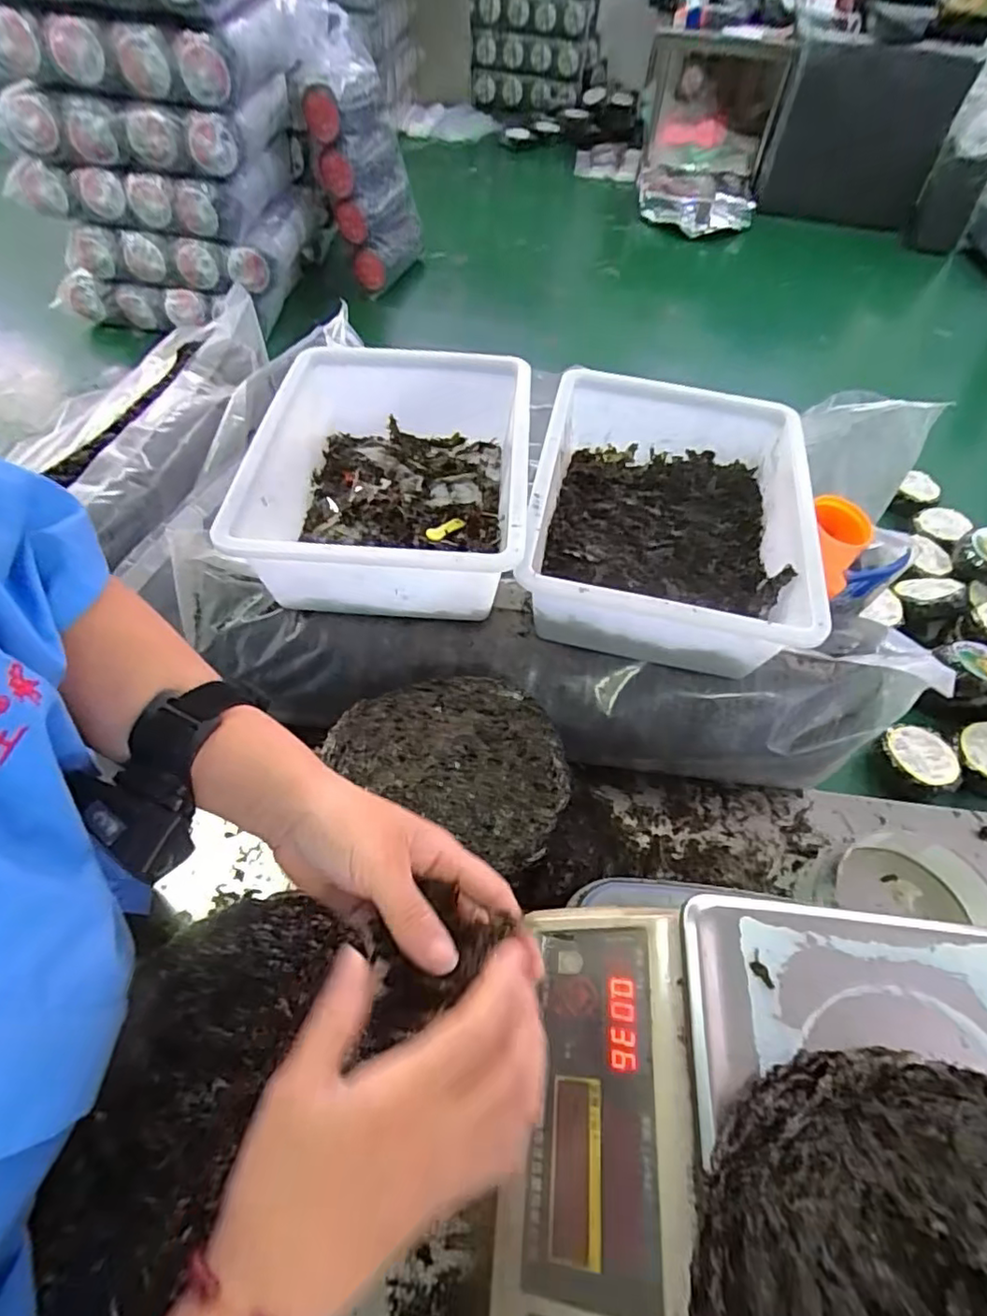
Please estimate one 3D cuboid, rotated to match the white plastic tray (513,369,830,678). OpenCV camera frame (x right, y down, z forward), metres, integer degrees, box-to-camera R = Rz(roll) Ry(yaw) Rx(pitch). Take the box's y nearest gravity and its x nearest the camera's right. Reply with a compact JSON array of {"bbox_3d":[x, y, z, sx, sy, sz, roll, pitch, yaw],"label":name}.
[{"bbox_3d":[0.187,-0.151,0.670,0.276,0.111,0.349,12,55,4],"label":"white plastic tray"}]

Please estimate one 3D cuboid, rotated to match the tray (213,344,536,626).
[{"bbox_3d":[-0.106,-0.197,0.687,0.281,0.125,0.359,7,54,1],"label":"tray"}]

